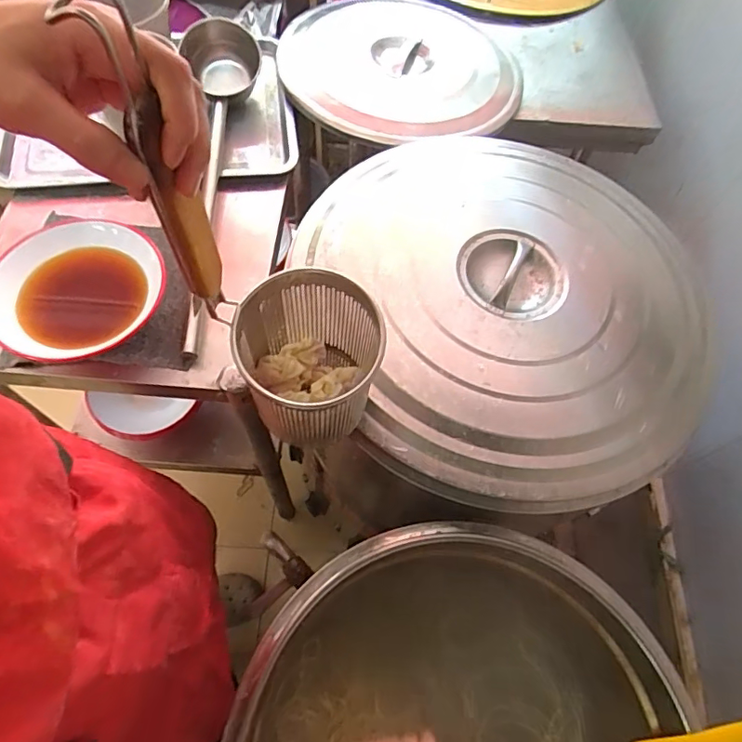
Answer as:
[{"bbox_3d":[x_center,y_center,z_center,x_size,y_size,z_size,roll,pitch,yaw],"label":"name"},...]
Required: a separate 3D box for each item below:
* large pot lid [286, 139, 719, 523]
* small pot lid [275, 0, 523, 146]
[{"bbox_3d":[0.194,-0.096,0.649,0.492,0.076,0.494,2,63,-3],"label":"large pot lid"},{"bbox_3d":[0.058,-0.499,0.892,0.376,0.083,0.357,2,63,-3],"label":"small pot lid"}]

